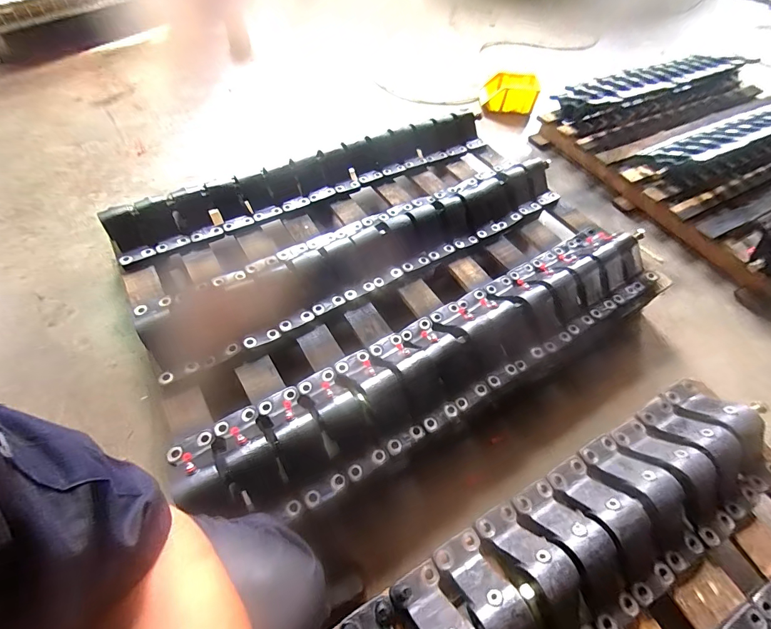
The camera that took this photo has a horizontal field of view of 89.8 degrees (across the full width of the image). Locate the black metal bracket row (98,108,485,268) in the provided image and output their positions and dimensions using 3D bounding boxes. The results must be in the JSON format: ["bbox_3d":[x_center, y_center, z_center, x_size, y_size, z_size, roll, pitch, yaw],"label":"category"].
[{"bbox_3d":[-0.189,-0.430,1.177,1.149,0.133,0.184,-28,62,-22],"label":"black metal bracket row"}]

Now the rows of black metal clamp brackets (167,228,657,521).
[{"bbox_3d":[0.158,0.063,0.821,1.142,0.076,0.234,-26,61,-20],"label":"rows of black metal clamp brackets"}]

